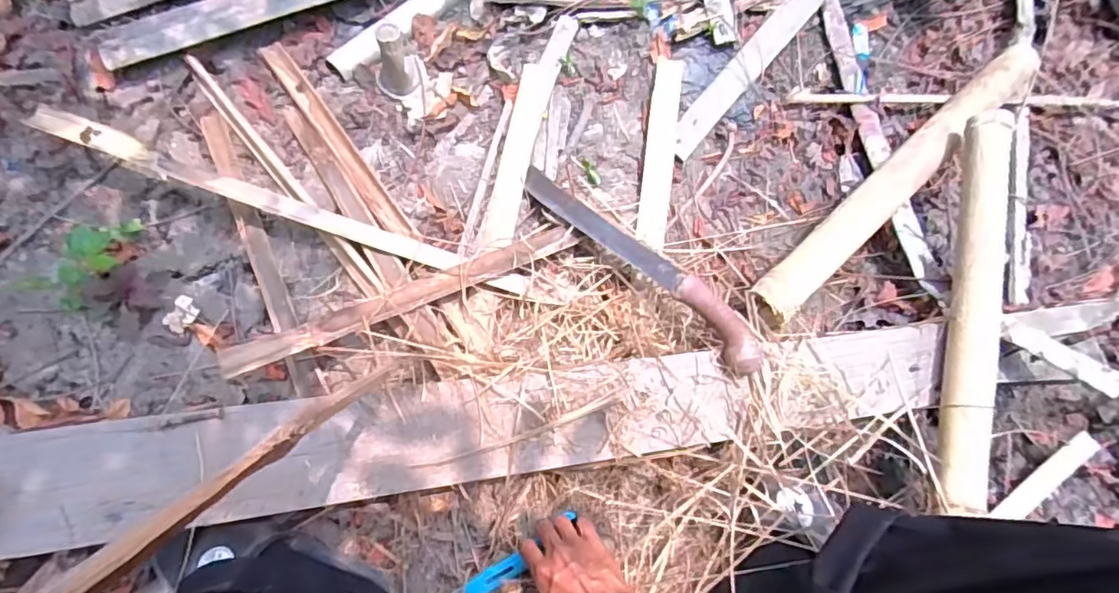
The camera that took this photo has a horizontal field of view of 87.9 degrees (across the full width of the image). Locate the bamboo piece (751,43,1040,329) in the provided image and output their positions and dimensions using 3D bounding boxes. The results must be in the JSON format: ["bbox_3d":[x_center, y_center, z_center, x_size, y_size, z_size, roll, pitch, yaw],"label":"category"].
[{"bbox_3d":[0.469,-0.176,0.763,0.634,0.046,0.063,-39,73,-16],"label":"bamboo piece"}]

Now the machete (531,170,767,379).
[{"bbox_3d":[0.088,-0.049,0.708,0.048,0.029,0.393,-37,57,-16],"label":"machete"}]

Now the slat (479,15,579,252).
[{"bbox_3d":[-0.047,-0.248,0.826,0.053,0.015,0.412,13,67,4],"label":"slat"}]

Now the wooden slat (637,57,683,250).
[{"bbox_3d":[0.145,-0.211,0.828,0.042,0.012,0.305,10,73,-5],"label":"wooden slat"}]

